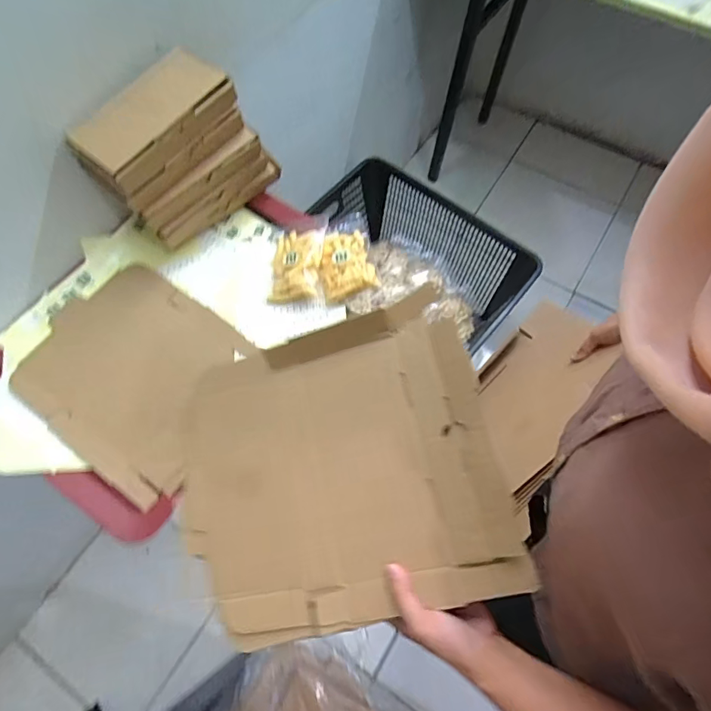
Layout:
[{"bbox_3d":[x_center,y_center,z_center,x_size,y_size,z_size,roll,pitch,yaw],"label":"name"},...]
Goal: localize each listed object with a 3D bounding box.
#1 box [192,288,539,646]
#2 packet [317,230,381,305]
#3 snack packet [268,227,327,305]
[{"bbox_3d":[-0.030,0.106,0.408,0.299,0.019,0.251,-20,73,15],"label":"box"},{"bbox_3d":[-0.018,-0.138,0.664,0.079,0.028,0.109,-15,68,-5],"label":"packet"},{"bbox_3d":[-0.087,-0.139,0.672,0.078,0.031,0.115,1,68,2],"label":"snack packet"}]

